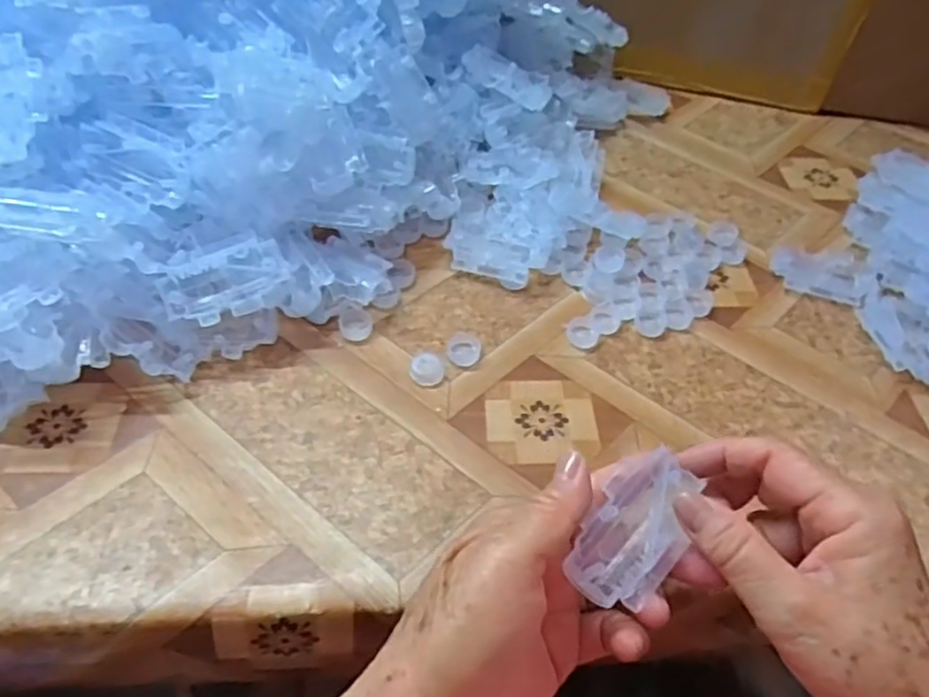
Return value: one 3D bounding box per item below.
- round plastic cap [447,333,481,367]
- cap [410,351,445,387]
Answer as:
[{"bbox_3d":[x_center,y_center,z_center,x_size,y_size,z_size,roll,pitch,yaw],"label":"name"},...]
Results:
[{"bbox_3d":[0.000,0.000,0.420,0.020,0.006,0.025,9,50,2],"label":"round plastic cap"},{"bbox_3d":[-0.022,0.012,0.407,0.019,0.007,0.020,3,50,-3],"label":"cap"}]

